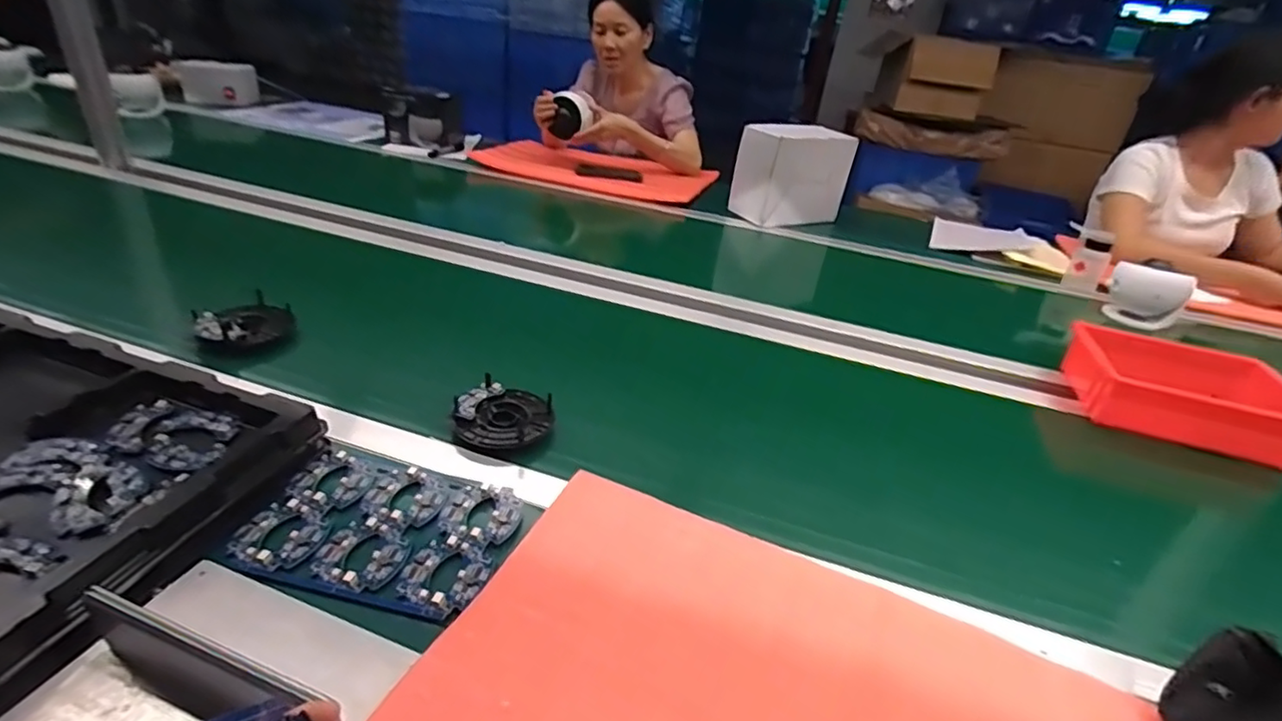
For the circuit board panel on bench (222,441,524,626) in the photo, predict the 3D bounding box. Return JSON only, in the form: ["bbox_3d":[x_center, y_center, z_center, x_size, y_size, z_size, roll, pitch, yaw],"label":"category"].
[{"bbox_3d":[-0.209,0.134,0.499,0.193,0.013,0.139,12,30,7],"label":"circuit board panel on bench"}]

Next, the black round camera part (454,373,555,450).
[{"bbox_3d":[-0.142,0.055,0.633,0.096,0.026,0.102,6,30,-3],"label":"black round camera part"}]

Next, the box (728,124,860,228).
[{"bbox_3d":[0.346,-0.427,1.387,0.223,0.196,0.142,-12,35,-31],"label":"box"}]

